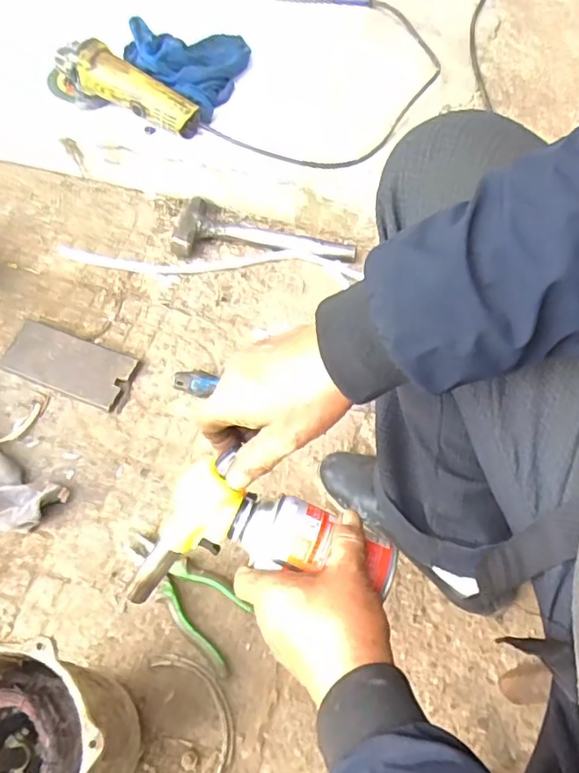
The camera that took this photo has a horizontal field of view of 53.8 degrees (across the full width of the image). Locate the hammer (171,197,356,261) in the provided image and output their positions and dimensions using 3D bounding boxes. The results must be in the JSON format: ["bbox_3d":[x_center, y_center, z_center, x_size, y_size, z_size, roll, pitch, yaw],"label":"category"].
[{"bbox_3d":[-0.040,-0.240,0.925,0.293,0.044,0.115,13,63,9],"label":"hammer"}]

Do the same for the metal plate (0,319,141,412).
[{"bbox_3d":[-0.332,-0.037,0.850,0.203,0.023,0.090,19,64,12],"label":"metal plate"}]

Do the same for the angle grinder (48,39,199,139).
[{"bbox_3d":[-0.274,-0.489,0.934,0.280,0.104,0.068,21,65,14],"label":"angle grinder"}]

